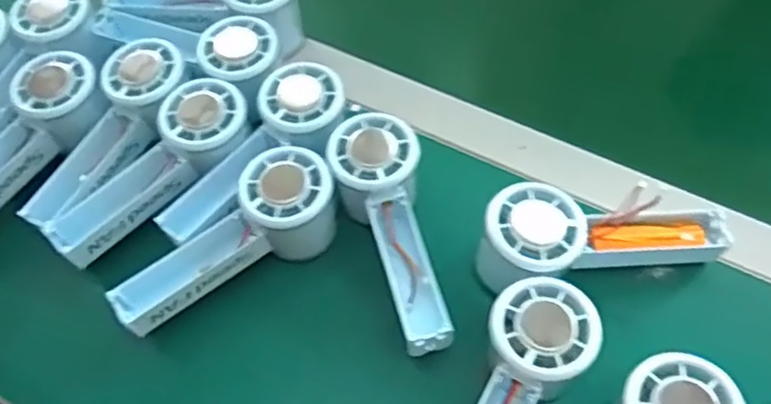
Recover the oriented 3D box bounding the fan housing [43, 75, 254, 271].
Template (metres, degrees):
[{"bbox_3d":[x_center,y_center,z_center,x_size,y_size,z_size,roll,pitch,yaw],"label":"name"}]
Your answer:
[{"bbox_3d":[-0.154,-0.022,0.446,0.146,0.032,0.056,-45,66,-5],"label":"fan housing"}]

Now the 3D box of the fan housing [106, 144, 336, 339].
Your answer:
[{"bbox_3d":[-0.100,0.027,0.427,0.153,0.061,0.056,-31,63,-13],"label":"fan housing"}]

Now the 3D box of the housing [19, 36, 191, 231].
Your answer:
[{"bbox_3d":[-0.191,-0.047,0.466,0.050,0.034,0.146,26,79,17],"label":"housing"}]

